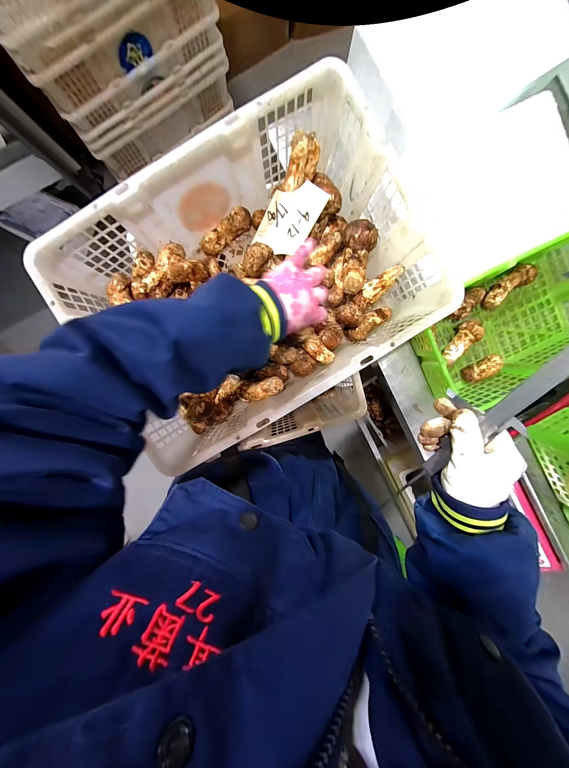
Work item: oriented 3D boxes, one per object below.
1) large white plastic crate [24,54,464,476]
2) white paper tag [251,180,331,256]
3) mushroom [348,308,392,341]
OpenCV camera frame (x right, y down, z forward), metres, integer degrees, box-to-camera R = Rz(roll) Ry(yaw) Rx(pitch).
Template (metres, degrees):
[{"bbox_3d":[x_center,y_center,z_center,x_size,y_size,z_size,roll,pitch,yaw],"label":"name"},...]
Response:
[{"bbox_3d":[-0.046,-0.143,0.406,0.470,0.154,0.363,-31,95,3],"label":"large white plastic crate"},{"bbox_3d":[0.008,-0.264,0.403,0.085,0.006,0.108,41,119,10],"label":"white paper tag"},{"bbox_3d":[0.157,-0.114,0.464,0.093,0.029,0.032,-37,95,-10],"label":"mushroom"}]

